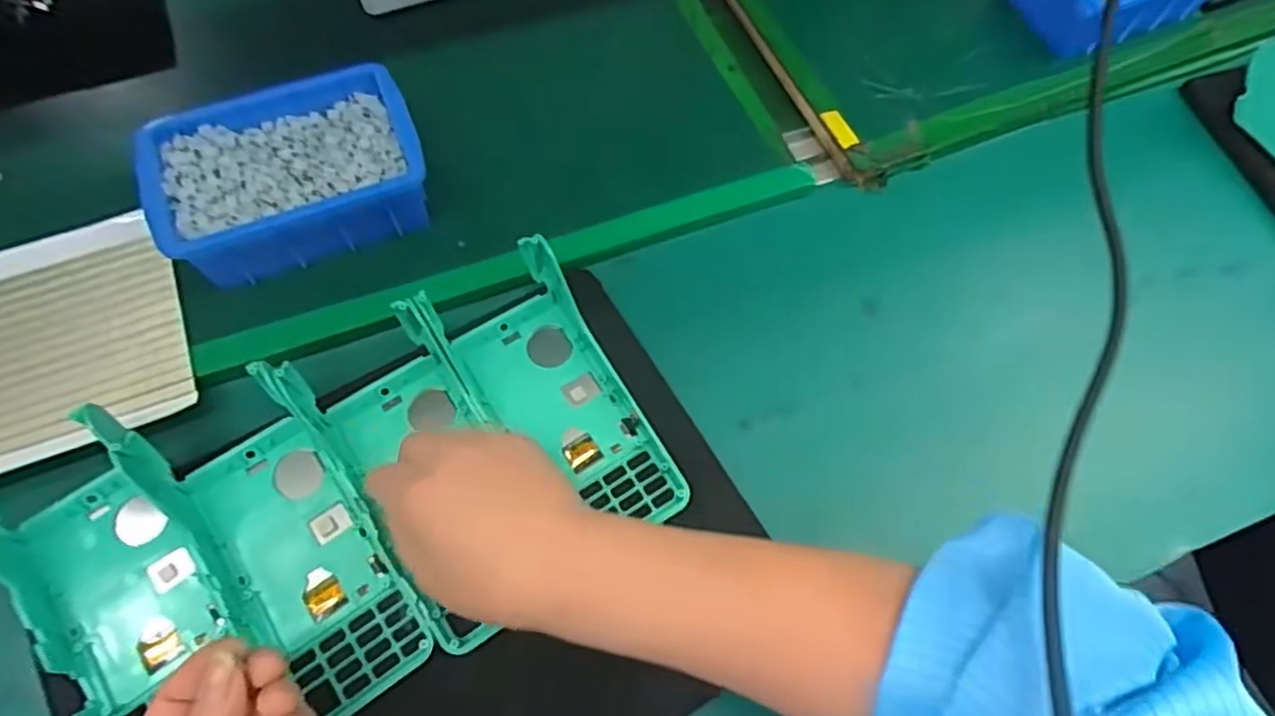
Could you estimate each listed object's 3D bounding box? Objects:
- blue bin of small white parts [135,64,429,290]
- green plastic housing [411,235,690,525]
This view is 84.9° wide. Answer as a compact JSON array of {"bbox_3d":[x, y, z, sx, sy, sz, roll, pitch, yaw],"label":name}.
[{"bbox_3d":[-0.209,-0.113,0.427,0.154,0.048,0.107,-23,68,-12],"label":"blue bin of small white parts"},{"bbox_3d":[-0.043,0.023,0.381,0.084,0.045,0.168,-31,70,-15],"label":"green plastic housing"}]

